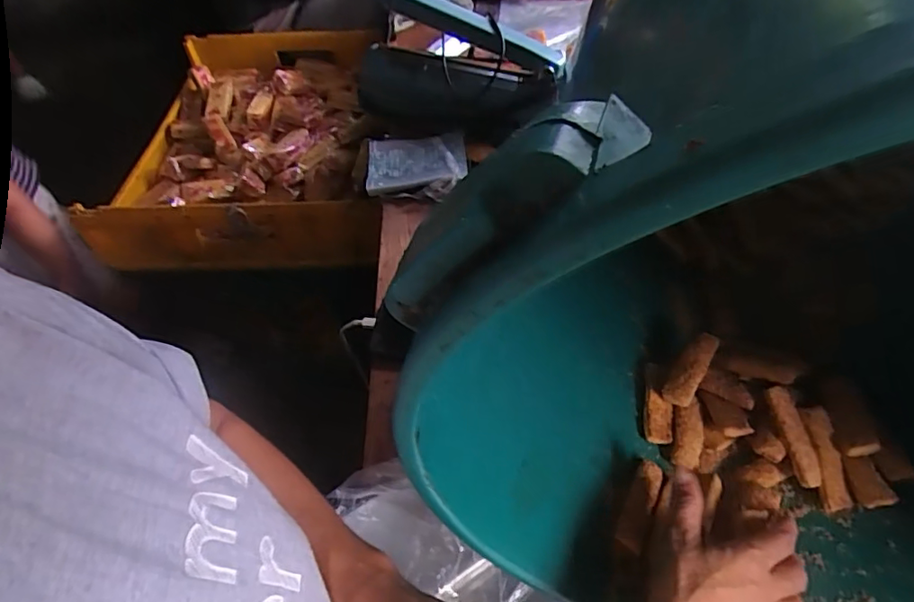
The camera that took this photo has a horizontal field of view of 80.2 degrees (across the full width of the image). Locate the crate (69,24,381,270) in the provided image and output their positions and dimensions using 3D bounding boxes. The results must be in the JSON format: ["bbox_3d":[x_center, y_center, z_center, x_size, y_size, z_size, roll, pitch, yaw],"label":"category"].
[{"bbox_3d":[-0.362,-0.322,1.026,0.466,0.114,0.627,-4,53,1],"label":"crate"}]

